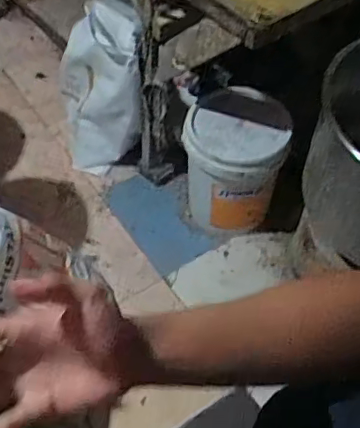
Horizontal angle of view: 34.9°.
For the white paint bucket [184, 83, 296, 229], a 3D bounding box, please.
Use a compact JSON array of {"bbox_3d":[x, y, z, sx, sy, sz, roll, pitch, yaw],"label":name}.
[{"bbox_3d":[0.163,-0.149,1.767,0.303,0.419,0.296,2,53,0],"label":"white paint bucket"}]

